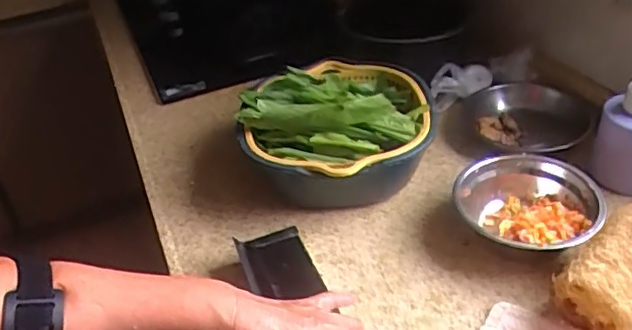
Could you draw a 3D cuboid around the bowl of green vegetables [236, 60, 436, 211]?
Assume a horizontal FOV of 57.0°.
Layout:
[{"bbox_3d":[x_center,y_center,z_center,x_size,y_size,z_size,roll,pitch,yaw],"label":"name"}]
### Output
[{"bbox_3d":[0.026,-0.042,0.726,0.221,0.131,0.232,-2,37,5],"label":"bowl of green vegetables"}]

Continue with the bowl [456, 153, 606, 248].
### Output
[{"bbox_3d":[0.227,0.049,0.633,0.145,0.063,0.124,6,39,15],"label":"bowl"}]

